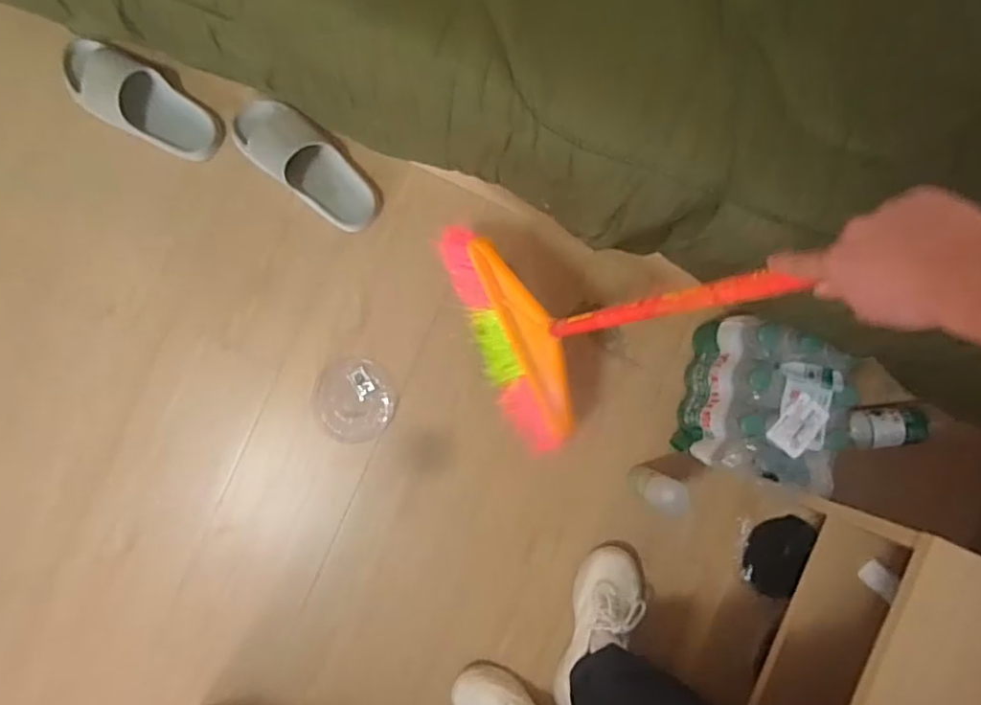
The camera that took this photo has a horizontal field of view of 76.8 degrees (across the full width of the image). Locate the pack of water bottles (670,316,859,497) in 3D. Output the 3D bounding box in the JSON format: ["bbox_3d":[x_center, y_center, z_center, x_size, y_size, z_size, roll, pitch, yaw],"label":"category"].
[{"bbox_3d":[0.420,0.079,0.970,0.175,0.238,0.220,14,88,-1],"label":"pack of water bottles"}]

